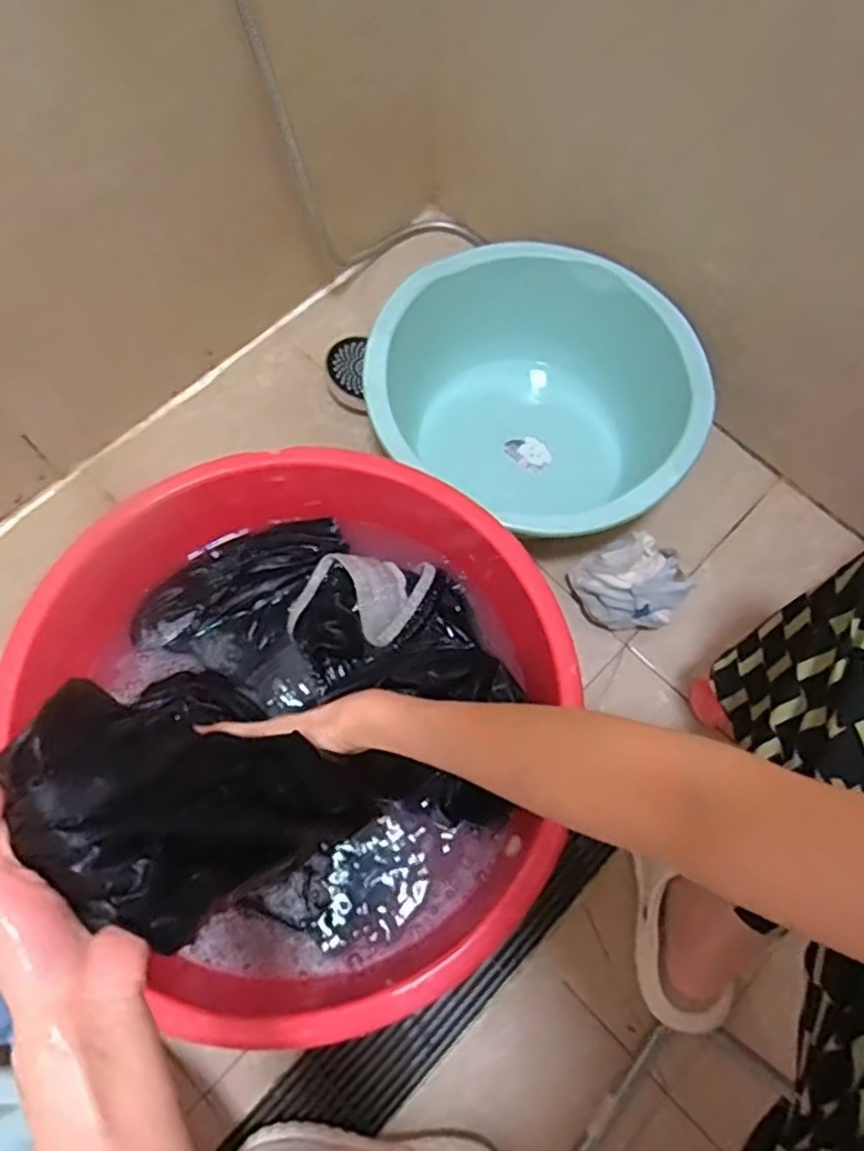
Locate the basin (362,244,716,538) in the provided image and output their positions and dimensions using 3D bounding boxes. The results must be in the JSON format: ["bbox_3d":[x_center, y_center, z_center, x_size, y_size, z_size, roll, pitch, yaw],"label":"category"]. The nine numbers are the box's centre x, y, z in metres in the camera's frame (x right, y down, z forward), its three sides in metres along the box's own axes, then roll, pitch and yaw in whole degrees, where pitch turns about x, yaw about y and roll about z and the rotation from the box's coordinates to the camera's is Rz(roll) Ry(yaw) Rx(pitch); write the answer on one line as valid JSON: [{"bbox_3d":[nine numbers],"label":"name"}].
[{"bbox_3d":[0.116,-0.194,0.849,0.365,0.191,0.312,27,72,9],"label":"basin"}]

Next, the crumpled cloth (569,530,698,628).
[{"bbox_3d":[0.226,0.014,0.807,0.099,0.094,0.106,-27,73,-10],"label":"crumpled cloth"}]

